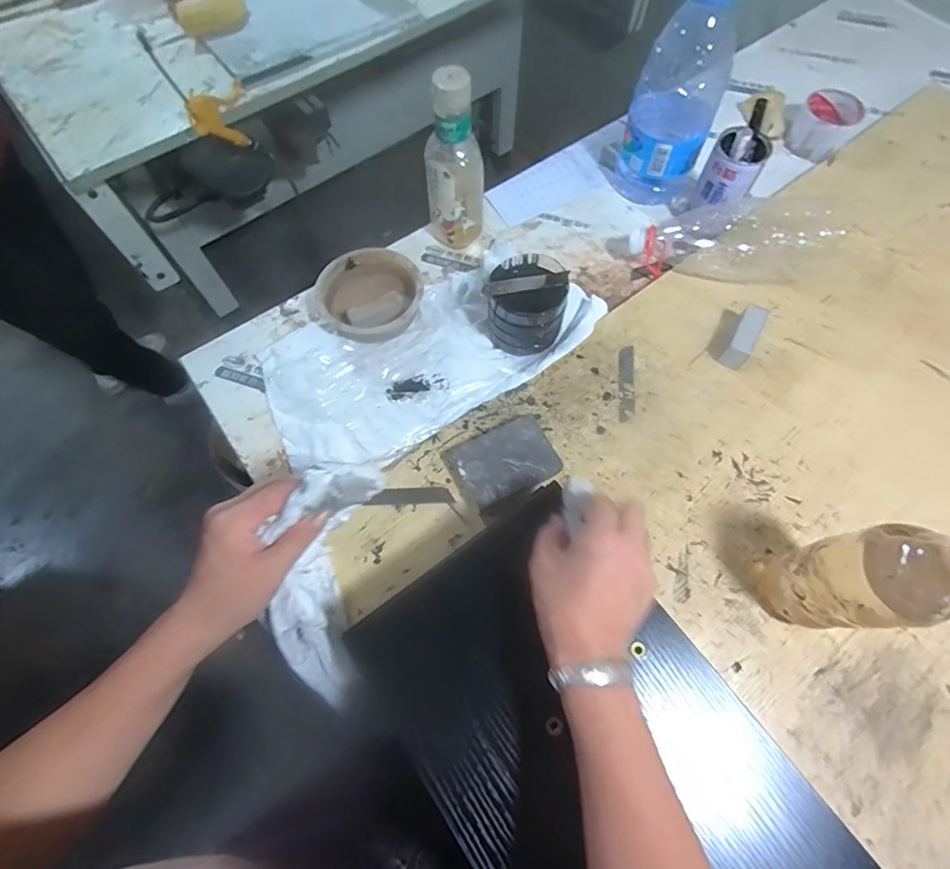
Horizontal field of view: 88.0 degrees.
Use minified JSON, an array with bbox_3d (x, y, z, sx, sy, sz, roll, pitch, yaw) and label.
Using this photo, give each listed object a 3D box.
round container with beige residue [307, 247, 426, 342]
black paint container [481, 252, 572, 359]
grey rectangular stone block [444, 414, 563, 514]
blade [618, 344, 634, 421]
[{"bbox_3d":[-0.136,-0.172,0.611,0.132,0.036,0.114,-24,70,-11],"label":"round container with beige residue"},{"bbox_3d":[0.058,-0.158,0.570,0.097,0.078,0.101,14,68,5],"label":"black paint container"},{"bbox_3d":[0.031,0.031,0.515,0.100,0.029,0.076,-26,70,-11],"label":"grey rectangular stone block"},{"bbox_3d":[0.175,-0.060,0.569,0.018,0.004,0.098,7,67,2],"label":"blade"}]

